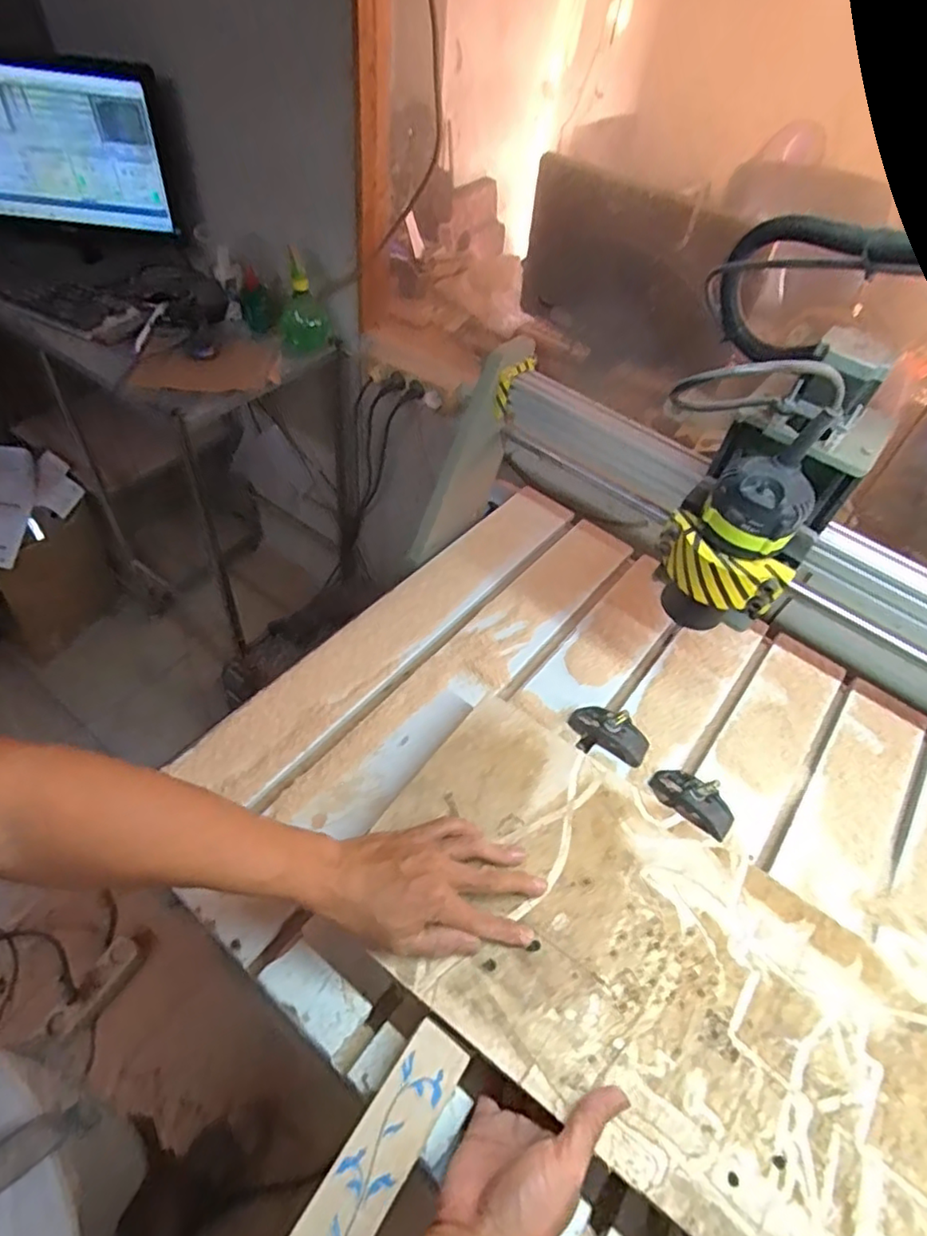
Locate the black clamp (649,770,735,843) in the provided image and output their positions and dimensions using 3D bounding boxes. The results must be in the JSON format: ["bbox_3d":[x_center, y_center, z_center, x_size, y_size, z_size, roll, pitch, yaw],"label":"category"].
[{"bbox_3d":[0.238,0.185,0.631,0.086,0.050,0.030,36,56,22],"label":"black clamp"}]

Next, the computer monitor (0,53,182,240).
[{"bbox_3d":[-0.801,-0.902,1.201,0.482,0.282,0.090,7,53,1],"label":"computer monitor"}]

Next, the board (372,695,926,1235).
[{"bbox_3d":[0.159,0.284,0.495,0.499,0.007,0.256,32,55,19],"label":"board"}]

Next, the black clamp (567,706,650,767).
[{"bbox_3d":[0.158,0.124,0.668,0.089,0.046,0.039,33,55,20],"label":"black clamp"}]

